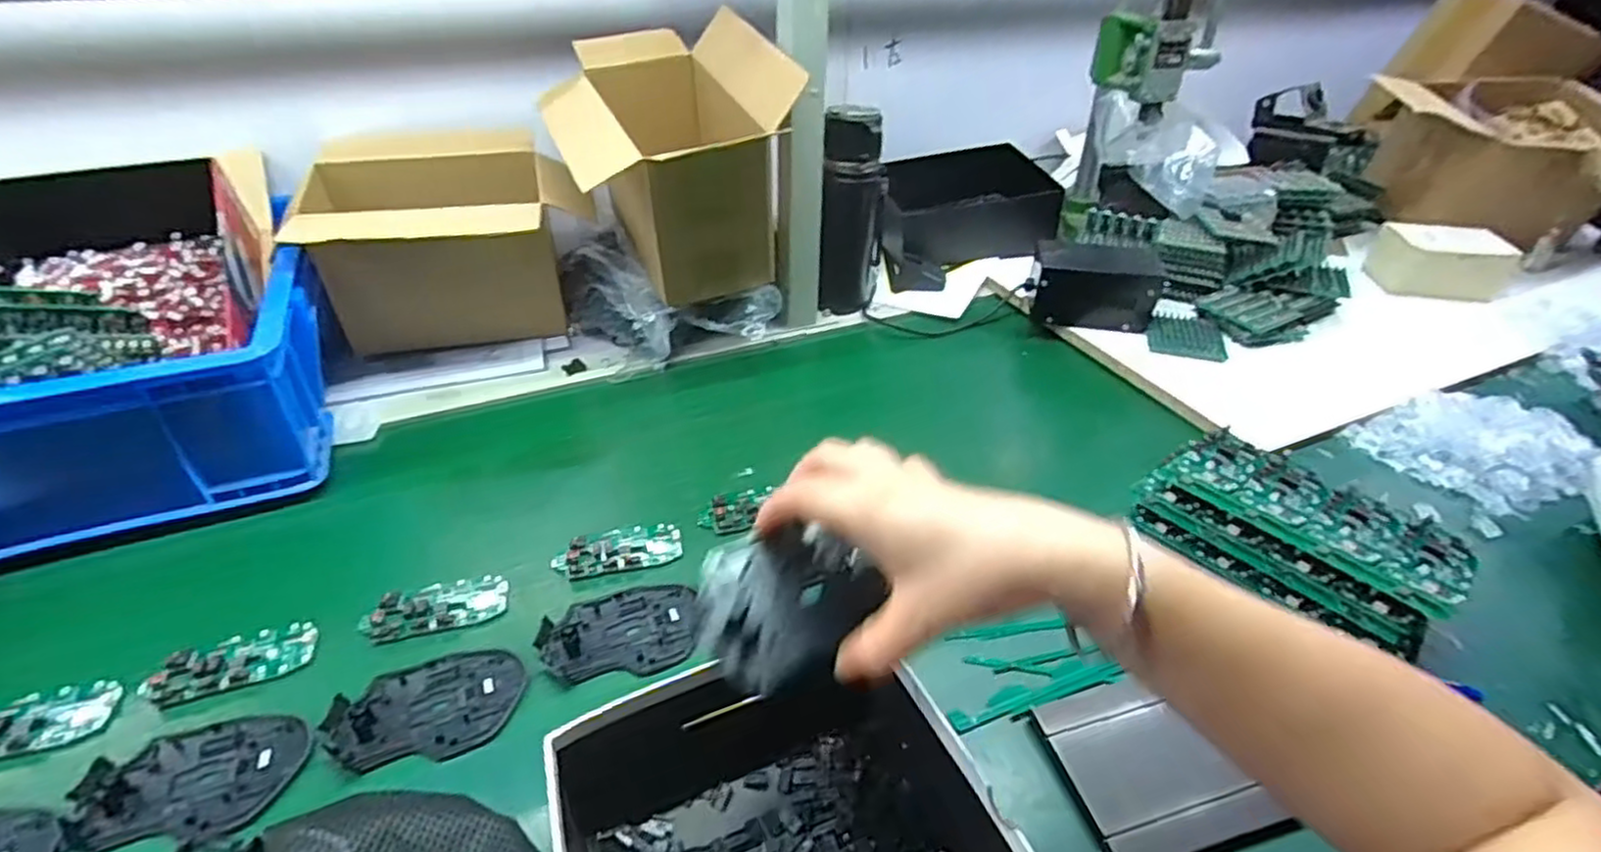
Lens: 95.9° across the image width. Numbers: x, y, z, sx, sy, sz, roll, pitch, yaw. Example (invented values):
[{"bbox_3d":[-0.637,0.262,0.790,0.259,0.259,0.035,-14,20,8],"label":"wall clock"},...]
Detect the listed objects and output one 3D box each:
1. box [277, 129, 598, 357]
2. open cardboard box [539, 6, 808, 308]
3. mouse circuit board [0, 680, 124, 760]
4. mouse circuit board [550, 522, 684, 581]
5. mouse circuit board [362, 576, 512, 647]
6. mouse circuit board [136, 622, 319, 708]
[{"bbox_3d":[-0.400,-0.201,0.812,0.245,0.188,0.175,-5,37,-9],"label":"box"},{"bbox_3d":[-0.143,-0.285,0.783,0.228,0.224,0.261,-9,38,-14],"label":"open cardboard box"},{"bbox_3d":[-0.488,0.186,0.454,0.093,0.007,0.048,-12,39,-18],"label":"mouse circuit board"},{"bbox_3d":[-0.147,0.099,0.585,0.098,0.010,0.045,-9,38,-14],"label":"mouse circuit board"},{"bbox_3d":[-0.269,0.132,0.534,0.098,0.010,0.046,-10,38,-15],"label":"mouse circuit board"},{"bbox_3d":[-0.389,0.159,0.495,0.097,0.007,0.045,-11,38,-16],"label":"mouse circuit board"}]

